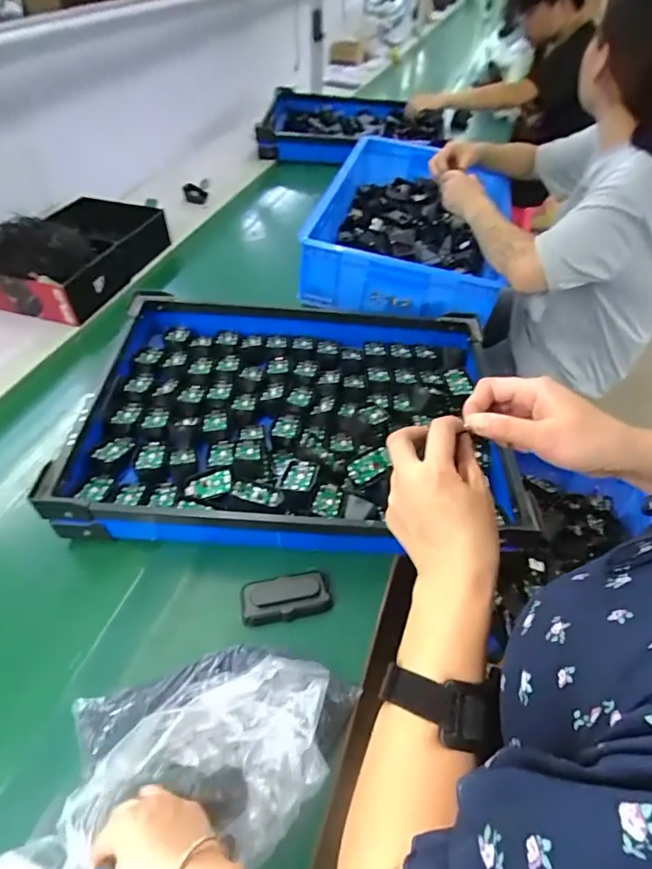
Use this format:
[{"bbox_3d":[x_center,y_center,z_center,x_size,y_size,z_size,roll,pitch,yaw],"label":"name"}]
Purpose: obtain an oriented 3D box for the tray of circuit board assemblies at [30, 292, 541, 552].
[{"bbox_3d":[-0.045,-0.045,0.769,0.609,0.074,0.456,3,47,1],"label":"tray of circuit board assemblies"}]

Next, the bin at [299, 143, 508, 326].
[{"bbox_3d":[0.203,-0.492,1.113,0.367,0.125,0.688,12,48,10],"label":"bin"}]

